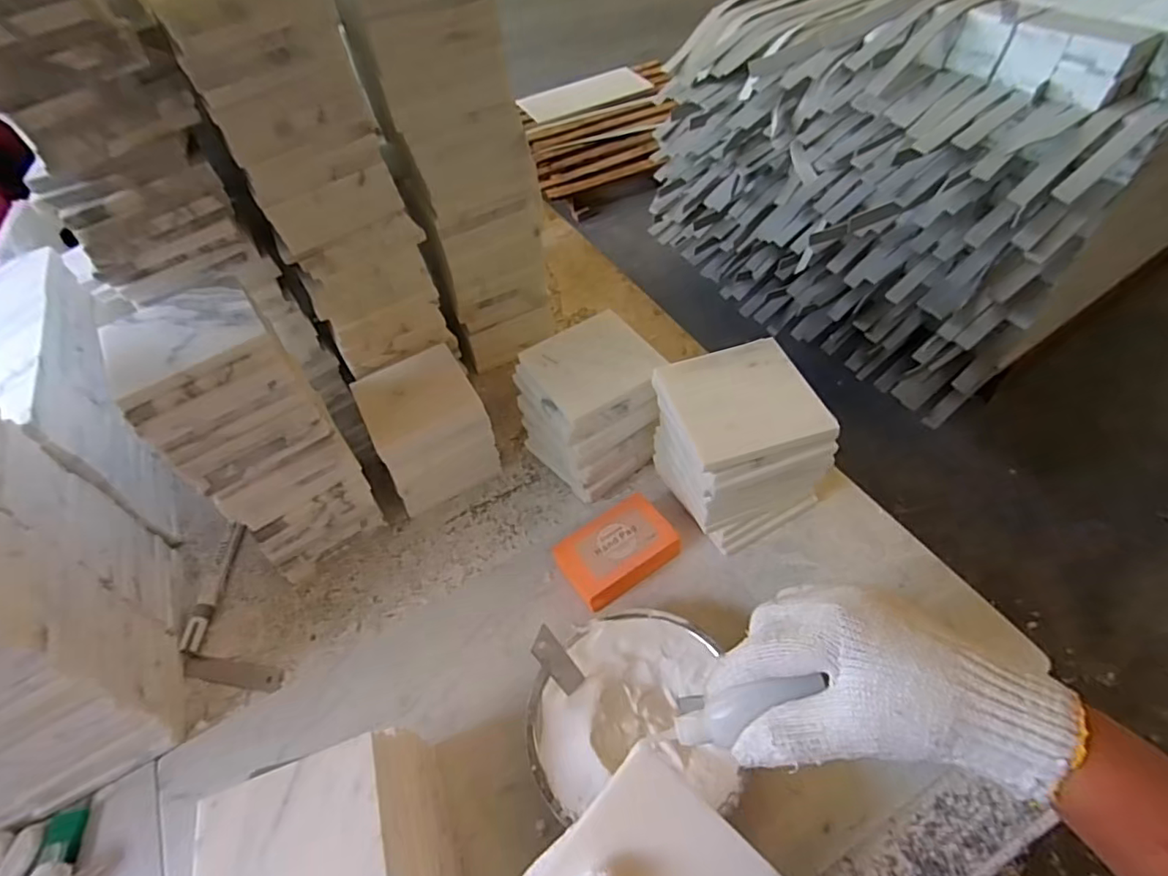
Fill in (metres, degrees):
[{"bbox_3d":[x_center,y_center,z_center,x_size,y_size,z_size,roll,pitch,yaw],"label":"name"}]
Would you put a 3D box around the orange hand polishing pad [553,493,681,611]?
[{"bbox_3d":[0.029,0.097,0.501,0.091,0.033,0.063,-28,53,-17],"label":"orange hand polishing pad"}]

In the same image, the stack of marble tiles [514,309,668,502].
[{"bbox_3d":[0.006,-0.028,0.550,0.112,0.112,0.109,-25,52,-14],"label":"stack of marble tiles"}]

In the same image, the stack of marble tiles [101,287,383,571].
[{"bbox_3d":[-0.272,-0.006,0.494,0.105,0.219,0.111,-29,53,-18],"label":"stack of marble tiles"}]

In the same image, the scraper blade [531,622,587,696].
[{"bbox_3d":[-0.017,0.150,0.394,0.005,0.069,0.019,6,50,35],"label":"scraper blade"}]

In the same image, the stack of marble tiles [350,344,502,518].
[{"bbox_3d":[-0.152,-0.011,0.578,0.104,0.106,0.101,-24,52,-14],"label":"stack of marble tiles"}]

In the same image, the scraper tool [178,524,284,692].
[{"bbox_3d":[-0.326,0.165,0.530,0.074,0.019,0.177,-27,53,-16],"label":"scraper tool"}]

